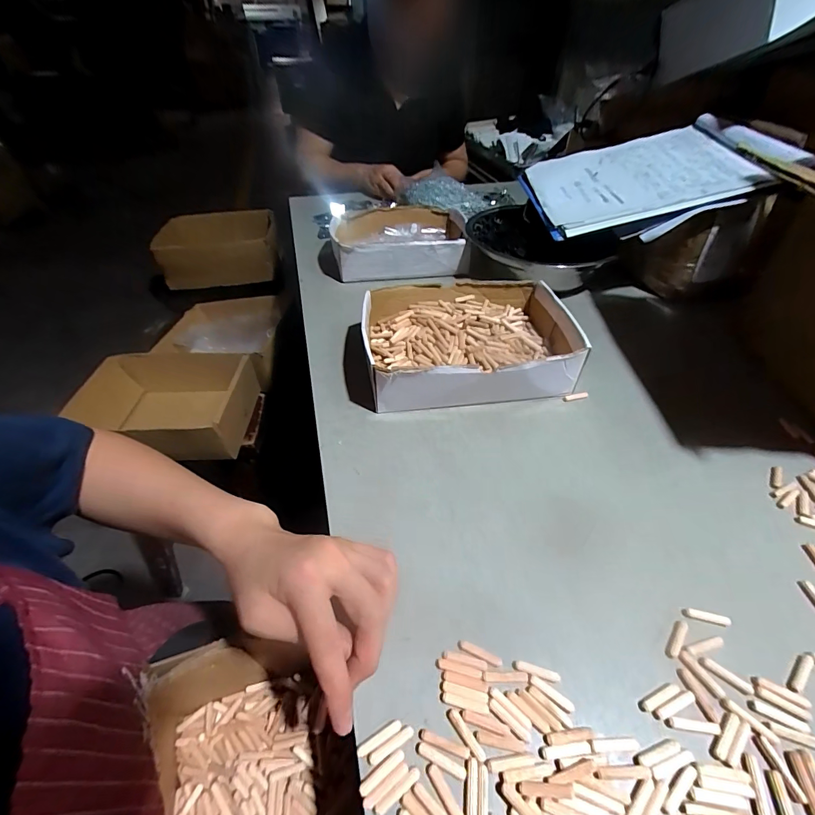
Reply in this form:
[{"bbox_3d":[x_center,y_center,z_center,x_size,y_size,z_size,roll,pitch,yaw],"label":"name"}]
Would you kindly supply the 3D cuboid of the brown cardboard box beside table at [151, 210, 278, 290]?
[{"bbox_3d":[-0.603,-0.524,1.280,0.349,0.138,0.324,-9,46,-8],"label":"brown cardboard box beside table"}]

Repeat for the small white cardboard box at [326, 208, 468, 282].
[{"bbox_3d":[-0.017,-0.310,0.739,0.239,0.066,0.203,-1,45,-1],"label":"small white cardboard box"}]

